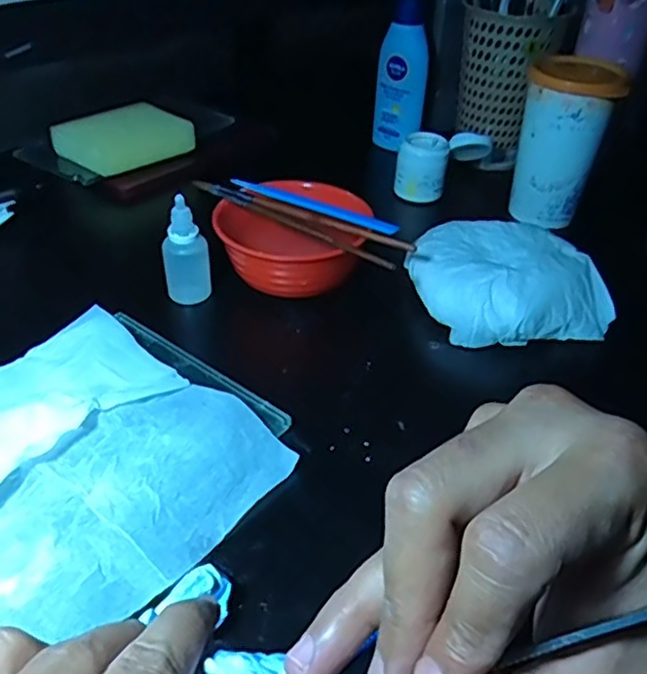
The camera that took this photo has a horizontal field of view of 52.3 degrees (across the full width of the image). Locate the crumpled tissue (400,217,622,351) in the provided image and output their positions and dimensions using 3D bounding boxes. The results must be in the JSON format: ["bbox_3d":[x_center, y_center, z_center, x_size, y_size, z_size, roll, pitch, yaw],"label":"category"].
[{"bbox_3d":[0.125,-0.039,0.471,0.115,0.054,0.119,-7,42,-18],"label":"crumpled tissue"}]

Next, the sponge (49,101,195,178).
[{"bbox_3d":[-0.187,-0.185,0.619,0.106,0.030,0.074,-28,49,-34],"label":"sponge"}]

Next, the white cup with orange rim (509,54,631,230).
[{"bbox_3d":[0.194,-0.164,0.557,0.070,0.123,0.072,15,40,7],"label":"white cup with orange rim"}]

